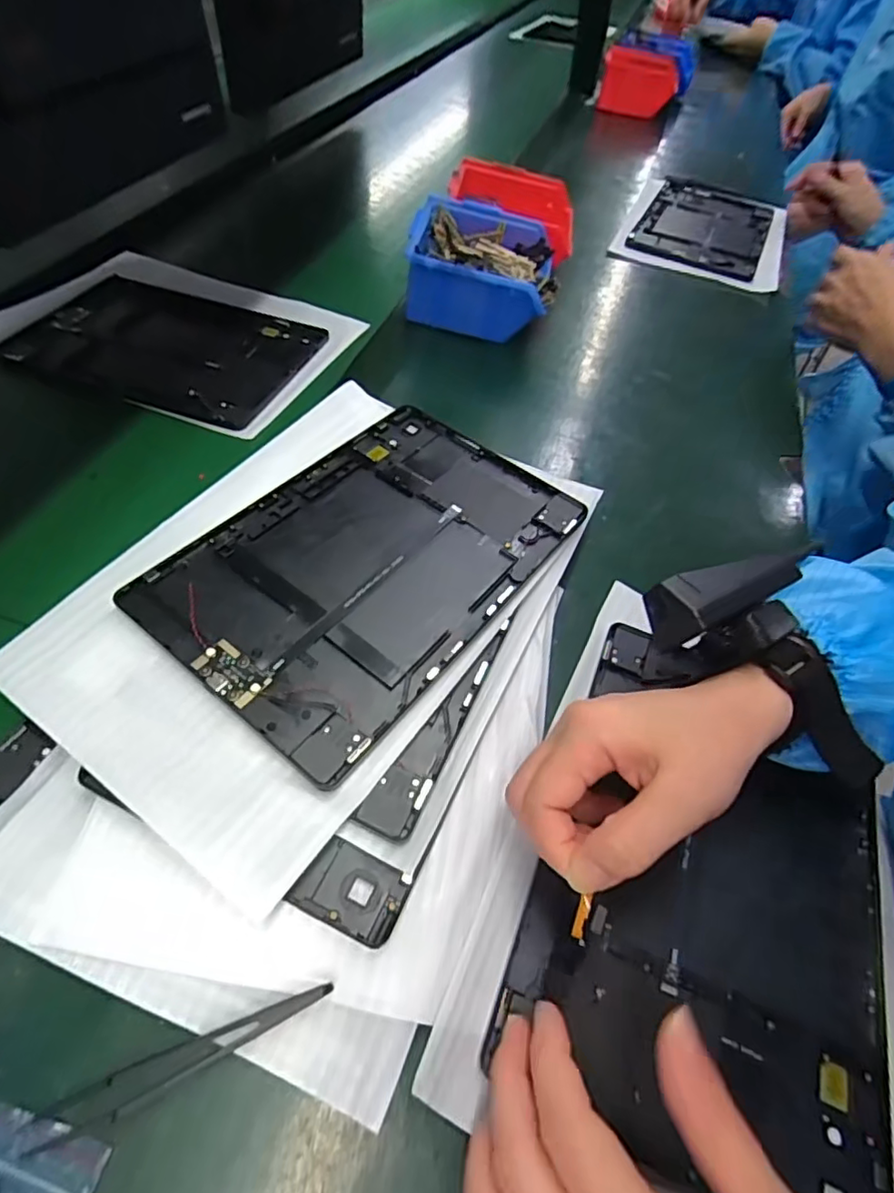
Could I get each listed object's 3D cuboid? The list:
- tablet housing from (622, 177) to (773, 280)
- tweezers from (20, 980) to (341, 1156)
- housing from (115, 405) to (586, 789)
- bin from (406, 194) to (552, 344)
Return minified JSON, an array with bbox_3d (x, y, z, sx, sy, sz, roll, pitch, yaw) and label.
[{"bbox_3d":[0.323,-0.466,0.731,0.152,0.006,0.218,24,63,12],"label":"tablet housing"},{"bbox_3d":[-0.099,0.175,0.220,0.112,0.014,0.013,-16,55,-15],"label":"tweezers"},{"bbox_3d":[-0.043,-0.027,0.352,0.164,0.012,0.244,32,57,20],"label":"housing"},{"bbox_3d":[0.032,-0.313,0.581,0.128,0.093,0.124,10,52,4],"label":"bin"}]

